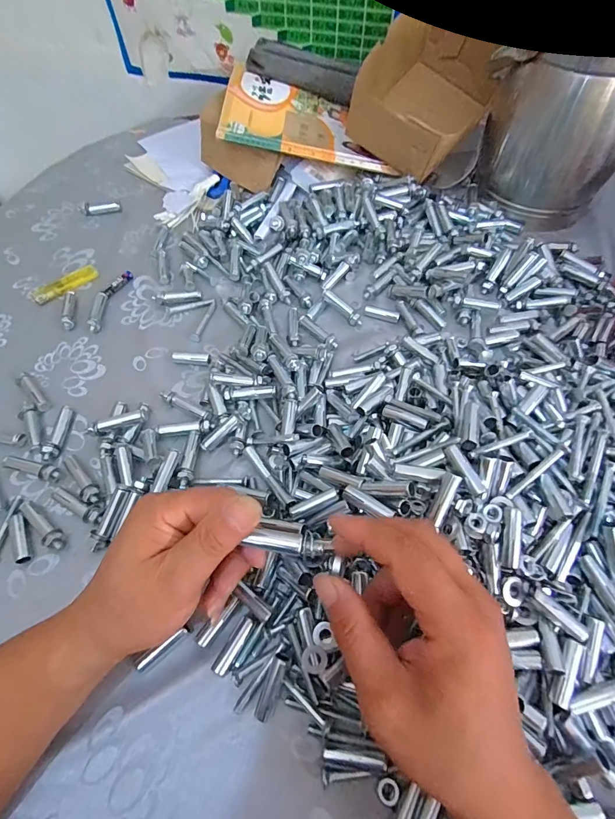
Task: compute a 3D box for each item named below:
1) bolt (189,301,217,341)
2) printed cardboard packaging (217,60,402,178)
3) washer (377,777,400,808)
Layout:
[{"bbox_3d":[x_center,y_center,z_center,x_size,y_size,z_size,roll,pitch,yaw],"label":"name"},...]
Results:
[{"bbox_3d":[-0.114,-0.099,0.445,0.010,0.005,0.060,12,61,9],"label":"bolt"},{"bbox_3d":[0.004,-0.397,0.555,0.233,0.017,0.146,10,65,-7],"label":"printed cardboard packaging"},{"bbox_3d":[0.049,0.231,0.242,0.012,0.004,0.013,17,69,18],"label":"washer"}]

